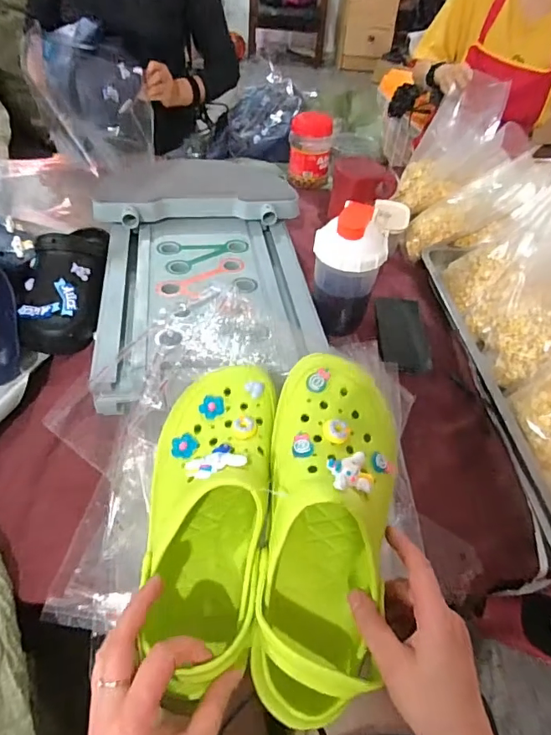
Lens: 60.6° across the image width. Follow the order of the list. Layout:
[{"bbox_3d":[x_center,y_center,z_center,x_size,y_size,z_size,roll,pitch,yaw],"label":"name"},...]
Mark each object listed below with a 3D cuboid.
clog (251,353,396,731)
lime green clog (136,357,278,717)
[{"bbox_3d":[0.045,0.128,0.398,0.108,0.088,0.289,7,71,1],"label":"clog"},{"bbox_3d":[-0.061,0.123,0.422,0.107,0.092,0.274,6,68,-1],"label":"lime green clog"}]

